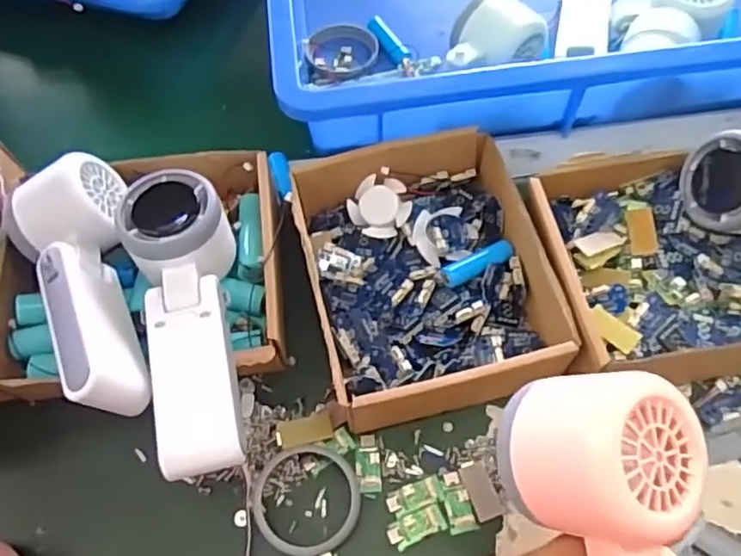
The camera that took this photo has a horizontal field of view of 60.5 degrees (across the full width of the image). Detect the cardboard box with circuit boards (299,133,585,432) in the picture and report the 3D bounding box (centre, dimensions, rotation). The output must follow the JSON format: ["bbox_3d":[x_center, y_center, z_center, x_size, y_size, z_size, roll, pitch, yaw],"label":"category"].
[{"bbox_3d":[0.033,-0.006,0.399,0.136,0.047,0.168,-11,61,-4],"label":"cardboard box with circuit boards"}]

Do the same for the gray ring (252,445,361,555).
[{"bbox_3d":[-0.036,0.123,0.354,0.059,0.011,0.058,-1,61,2],"label":"gray ring"}]

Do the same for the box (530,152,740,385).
[{"bbox_3d":[0.190,-0.007,0.389,0.166,0.045,0.148,-5,61,-1],"label":"box"}]

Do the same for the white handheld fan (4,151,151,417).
[{"bbox_3d":[-0.157,0.001,0.354,0.064,0.043,0.158,-26,63,-12],"label":"white handheld fan"}]

